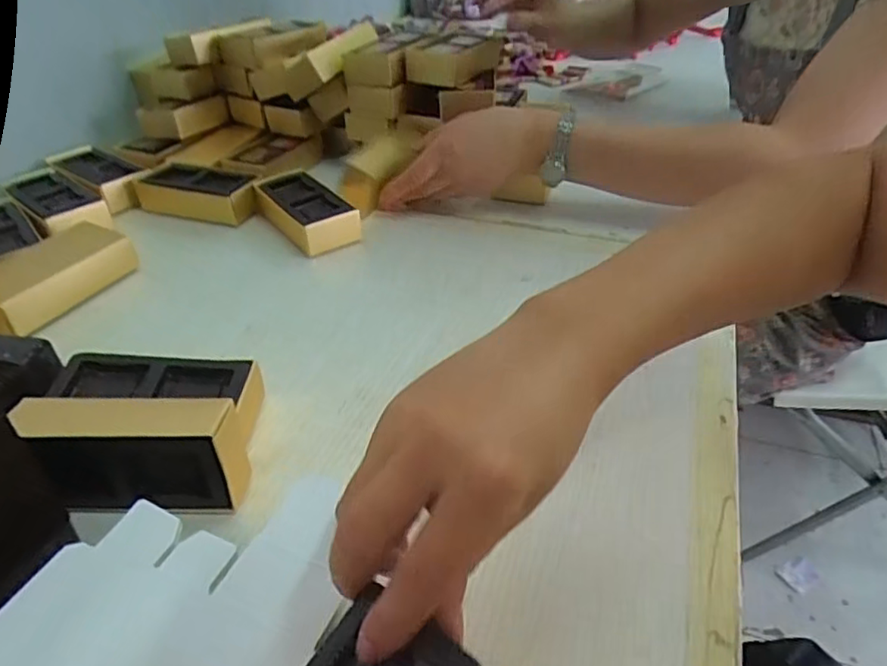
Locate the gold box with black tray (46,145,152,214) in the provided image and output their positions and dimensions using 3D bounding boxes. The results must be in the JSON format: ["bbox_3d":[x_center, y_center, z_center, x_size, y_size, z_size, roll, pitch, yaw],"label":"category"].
[{"bbox_3d":[-0.358,-0.164,0.636,0.130,0.028,0.056,26,45,29],"label":"gold box with black tray"}]

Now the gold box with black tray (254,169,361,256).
[{"bbox_3d":[-0.128,-0.115,0.569,0.050,0.034,0.114,-25,45,-29],"label":"gold box with black tray"}]

